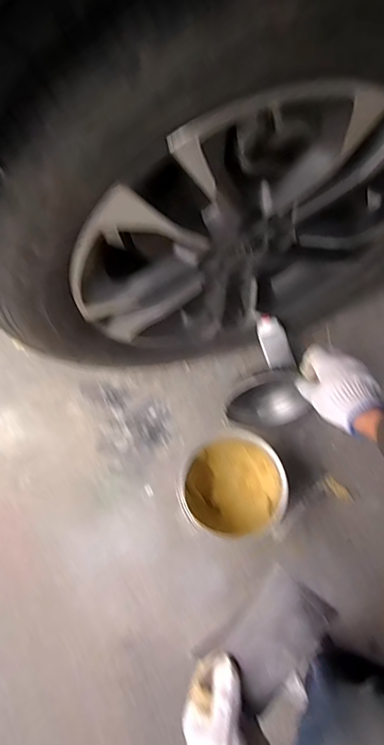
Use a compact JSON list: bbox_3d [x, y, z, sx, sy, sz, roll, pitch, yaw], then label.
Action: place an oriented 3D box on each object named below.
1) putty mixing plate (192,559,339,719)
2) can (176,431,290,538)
[{"bbox_3d":[0.073,0.256,0.429,0.079,0.010,0.124,37,95,8],"label":"putty mixing plate"},{"bbox_3d":[0.062,0.179,0.701,0.150,0.172,0.142,-1,74,2],"label":"can"}]

